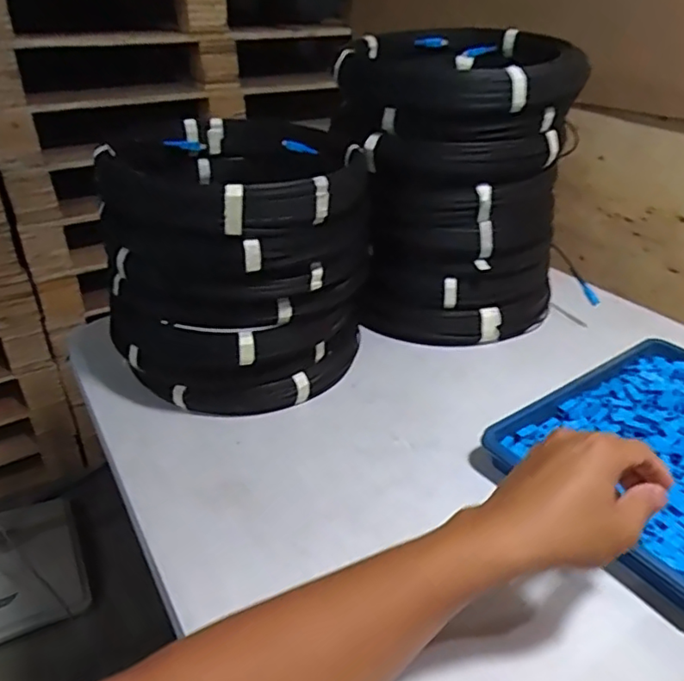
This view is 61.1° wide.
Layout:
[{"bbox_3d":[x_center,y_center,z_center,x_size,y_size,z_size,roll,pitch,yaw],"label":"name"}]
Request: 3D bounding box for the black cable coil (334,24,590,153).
[{"bbox_3d":[0.141,-0.327,0.736,0.277,0.100,0.276,1,31,3],"label":"black cable coil"}]

